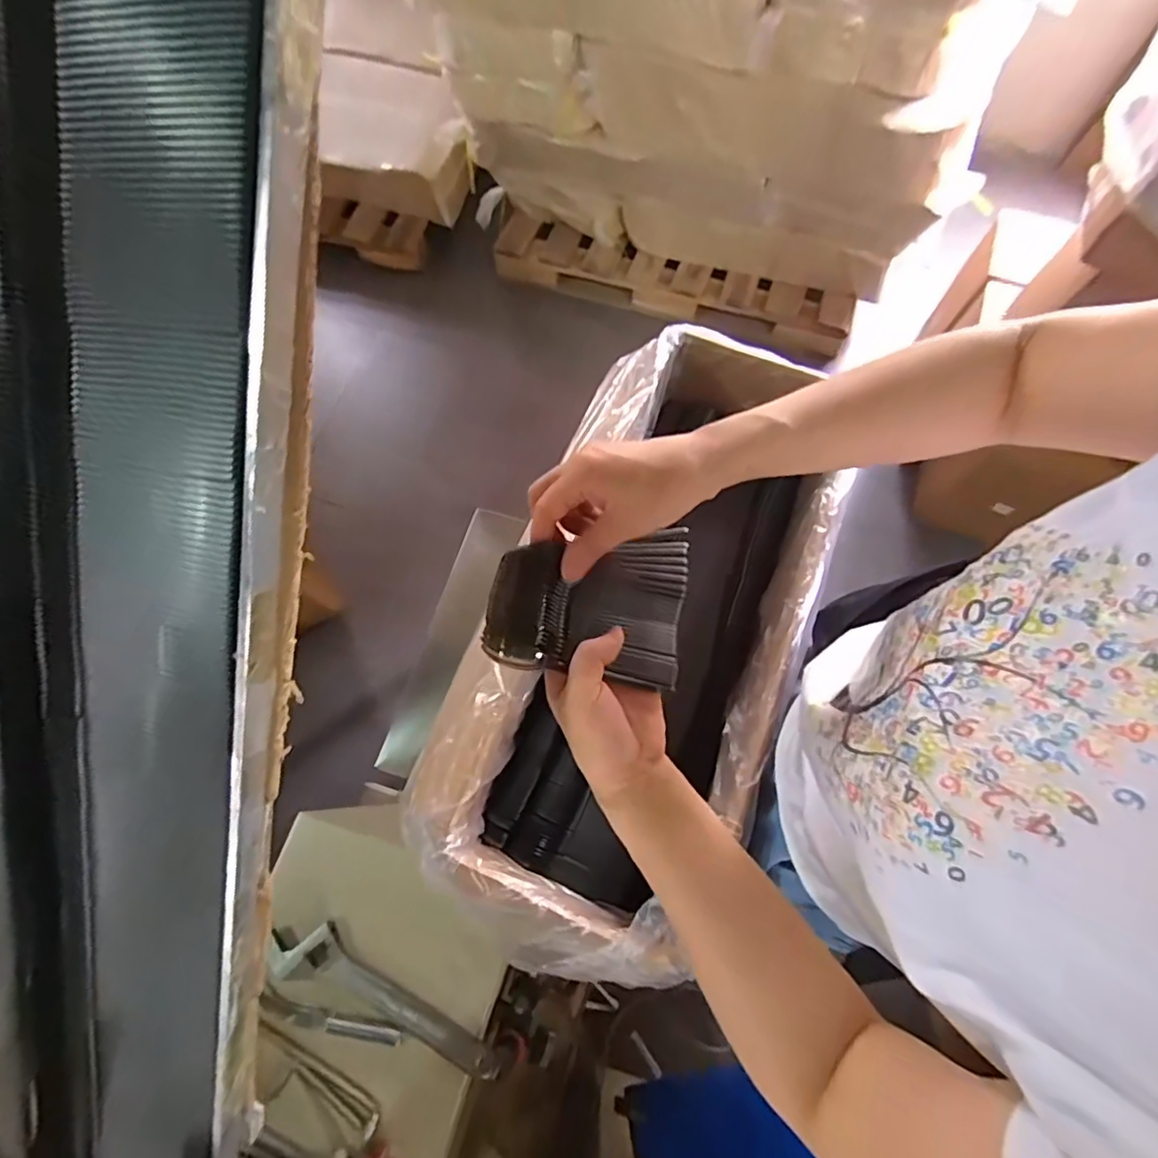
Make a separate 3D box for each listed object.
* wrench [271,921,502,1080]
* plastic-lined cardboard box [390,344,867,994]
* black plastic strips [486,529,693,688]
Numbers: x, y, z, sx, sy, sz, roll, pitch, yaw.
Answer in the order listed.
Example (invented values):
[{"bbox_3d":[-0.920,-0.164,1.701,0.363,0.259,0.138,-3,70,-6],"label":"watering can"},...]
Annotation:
[{"bbox_3d":[-0.216,0.466,0.641,0.284,0.020,0.063,21,71,8],"label":"wrench"},{"bbox_3d":[0.076,0.043,0.677,0.312,0.203,0.680,21,71,8],"label":"plastic-lined cardboard box"},{"bbox_3d":[0.009,0.011,0.392,0.129,0.032,0.109,5,70,2],"label":"black plastic strips"}]

